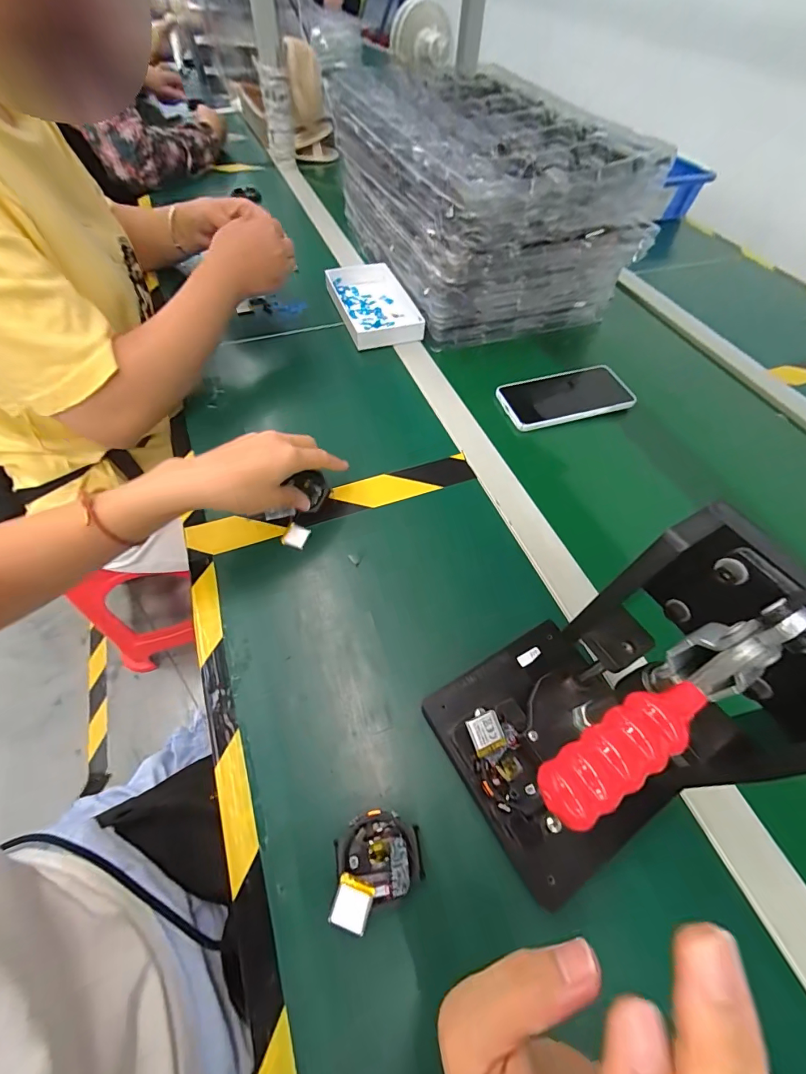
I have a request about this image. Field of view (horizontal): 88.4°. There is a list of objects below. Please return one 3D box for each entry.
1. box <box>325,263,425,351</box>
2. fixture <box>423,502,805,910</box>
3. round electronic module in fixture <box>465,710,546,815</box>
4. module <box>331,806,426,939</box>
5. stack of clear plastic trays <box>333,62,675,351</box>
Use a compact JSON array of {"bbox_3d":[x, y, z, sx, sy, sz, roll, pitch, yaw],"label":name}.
[{"bbox_3d":[-0.042,-0.346,0.618,0.108,0.032,0.178,-15,59,-13],"label":"box"},{"bbox_3d":[0.096,0.089,0.219,0.129,0.218,0.116,-26,61,-18],"label":"fixture"},{"bbox_3d":[0.070,0.145,0.269,0.044,0.018,0.060,-19,59,-14],"label":"round electronic module in fixture"},{"bbox_3d":[-0.019,0.204,0.261,0.061,0.018,0.047,-27,61,-18],"label":"module"},{"bbox_3d":[0.118,-0.535,0.654,0.337,0.180,0.436,-16,59,-14],"label":"stack of clear plastic trays"}]

